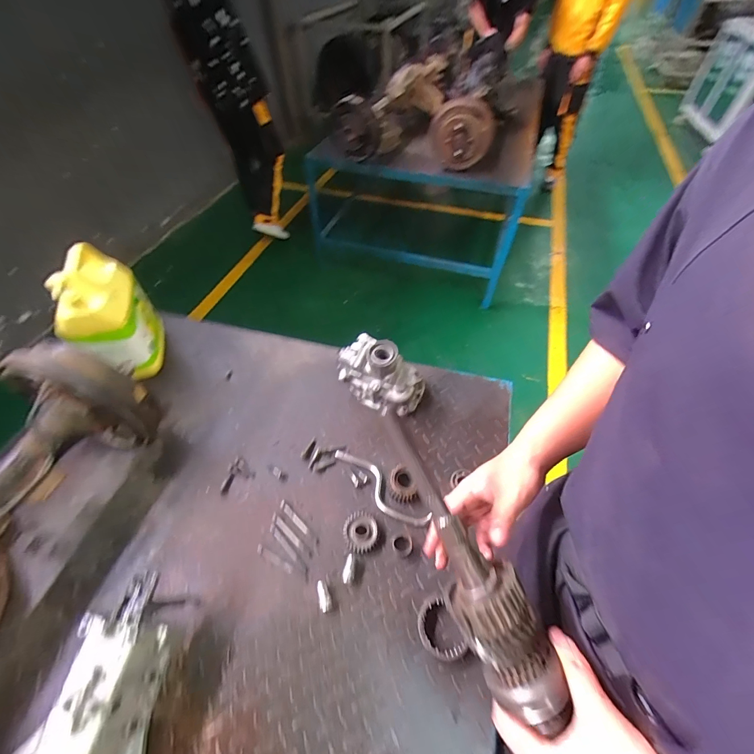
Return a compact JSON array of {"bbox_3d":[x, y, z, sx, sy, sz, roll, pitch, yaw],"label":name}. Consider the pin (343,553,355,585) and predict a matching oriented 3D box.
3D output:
[{"bbox_3d":[-0.050,0.340,0.630,0.017,0.020,0.047,5,51,5],"label":"pin"}]

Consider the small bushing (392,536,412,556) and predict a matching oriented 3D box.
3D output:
[{"bbox_3d":[0.047,0.310,0.652,0.035,0.028,0.033,-1,51,1],"label":"small bushing"}]

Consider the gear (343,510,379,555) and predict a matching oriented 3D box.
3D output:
[{"bbox_3d":[-0.030,0.292,0.669,0.063,0.020,0.072,-11,51,-7],"label":"gear"}]

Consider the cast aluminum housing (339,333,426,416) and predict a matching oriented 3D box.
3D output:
[{"bbox_3d":[0.008,-0.011,0.831,0.202,0.135,0.122,31,58,23],"label":"cast aluminum housing"}]

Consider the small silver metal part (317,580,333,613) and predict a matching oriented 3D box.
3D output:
[{"bbox_3d":[-0.089,0.373,0.605,0.021,0.019,0.047,-14,52,-10],"label":"small silver metal part"}]

